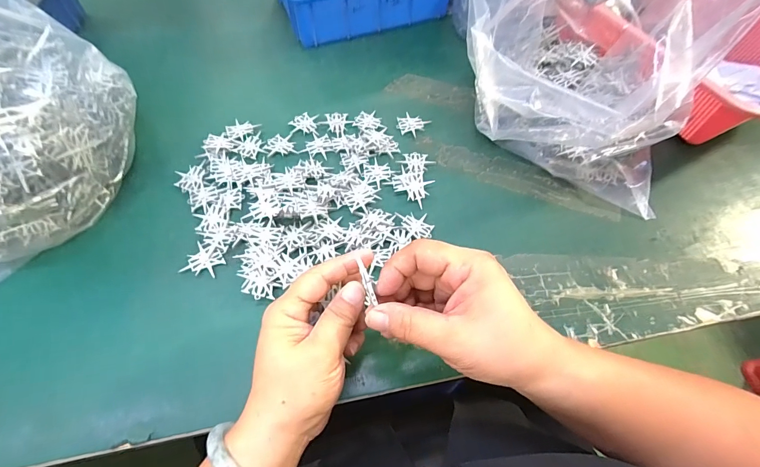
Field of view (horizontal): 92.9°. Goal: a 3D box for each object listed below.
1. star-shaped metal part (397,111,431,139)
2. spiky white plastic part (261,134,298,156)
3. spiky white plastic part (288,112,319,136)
[{"bbox_3d":[0.037,-0.130,0.429,0.035,0.004,0.033,26,63,13],"label":"star-shaped metal part"},{"bbox_3d":[-0.112,-0.101,0.406,0.036,0.004,0.031,-1,60,-2],"label":"spiky white plastic part"},{"bbox_3d":[-0.090,-0.130,0.424,0.034,0.004,0.035,-2,60,-2],"label":"spiky white plastic part"}]

